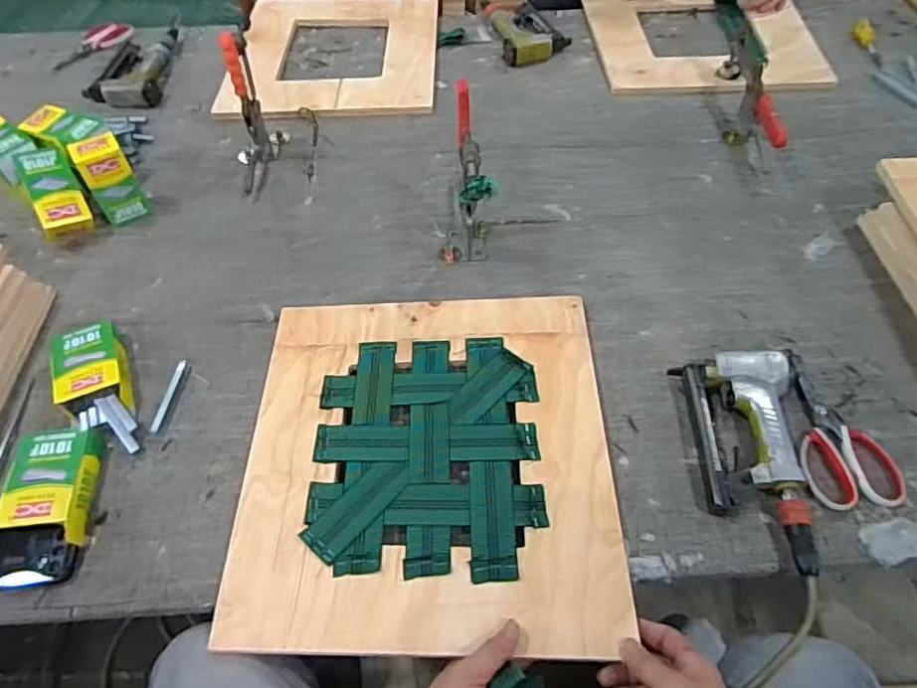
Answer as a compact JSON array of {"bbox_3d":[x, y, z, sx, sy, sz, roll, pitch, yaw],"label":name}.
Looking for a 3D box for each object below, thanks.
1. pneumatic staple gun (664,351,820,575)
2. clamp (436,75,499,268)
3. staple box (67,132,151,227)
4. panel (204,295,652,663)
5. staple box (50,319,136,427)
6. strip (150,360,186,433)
[{"bbox_3d":[0.334,0.120,0.660,0.134,0.043,0.251,-2,54,0],"label":"pneumatic staple gun"},{"bbox_3d":[0.007,-0.196,0.788,0.067,0.218,0.149,1,54,2],"label":"clamp"},{"bbox_3d":[-0.525,-0.248,0.904,0.068,0.116,0.055,-30,58,-19],"label":"staple box"},{"bbox_3d":[-0.035,0.116,0.675,0.396,0.012,0.417,-1,54,1],"label":"panel"},{"bbox_3d":[-0.457,0.032,0.741,0.077,0.034,0.131,-20,56,-13],"label":"staple box"},{"bbox_3d":[-0.357,0.063,0.736,0.011,0.004,0.101,5,54,5],"label":"strip"}]

